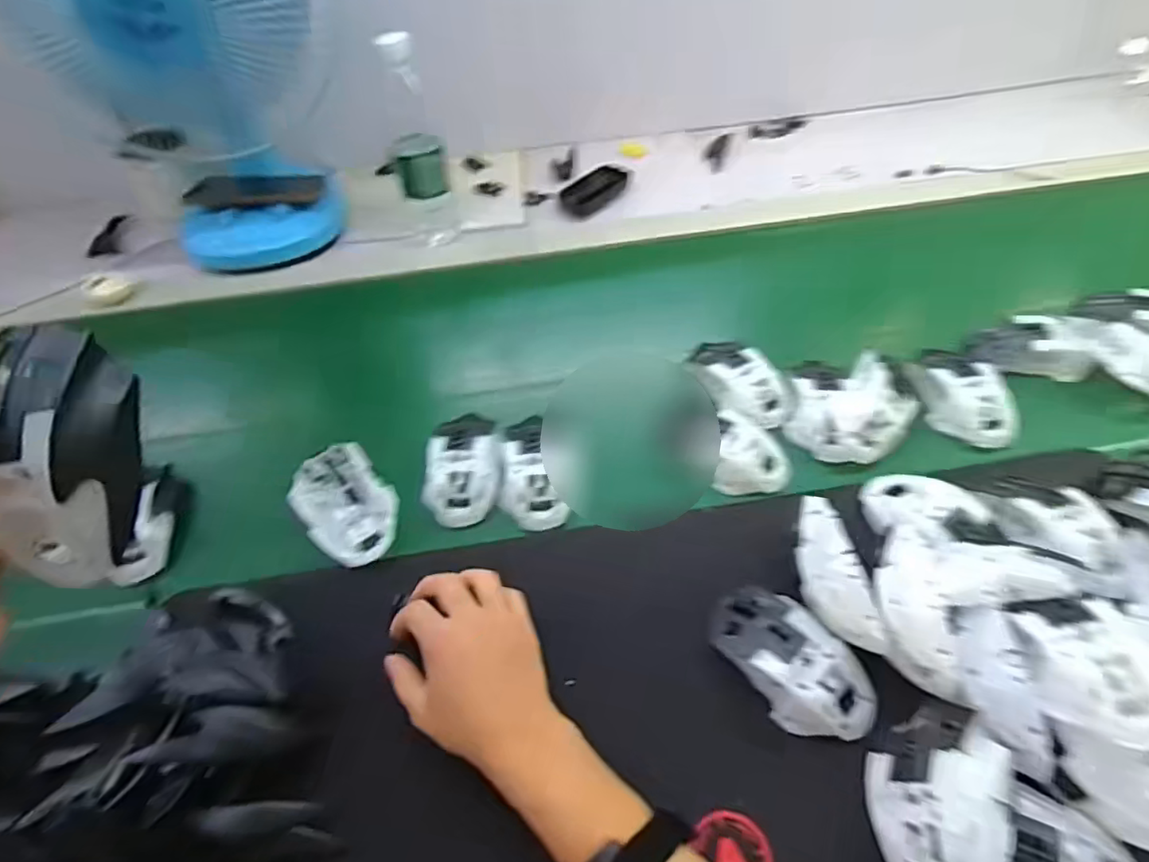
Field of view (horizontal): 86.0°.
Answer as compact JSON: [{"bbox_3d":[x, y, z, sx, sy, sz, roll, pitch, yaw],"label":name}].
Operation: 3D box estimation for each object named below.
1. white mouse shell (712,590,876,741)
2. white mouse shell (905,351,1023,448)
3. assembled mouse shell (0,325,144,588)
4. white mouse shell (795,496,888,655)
[{"bbox_3d":[0.149,0.155,0.421,0.064,0.037,0.116,-30,55,-20],"label":"white mouse shell"},{"bbox_3d":[0.355,-0.036,0.567,0.059,0.036,0.115,-8,51,-3],"label":"white mouse shell"},{"bbox_3d":[-0.227,0.012,0.276,0.055,0.050,0.118,-6,91,-1],"label":"assembled mouse shell"},{"bbox_3d":[0.176,0.098,0.427,0.035,0.050,0.111,-11,68,-6],"label":"white mouse shell"}]

